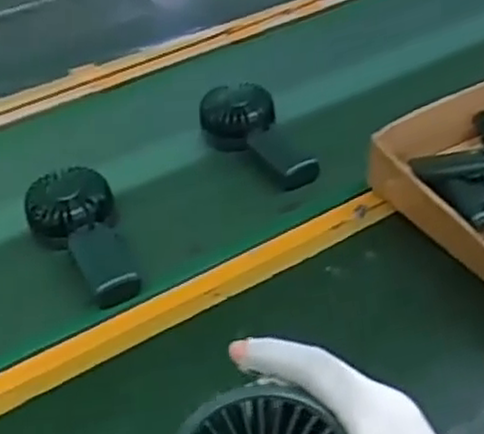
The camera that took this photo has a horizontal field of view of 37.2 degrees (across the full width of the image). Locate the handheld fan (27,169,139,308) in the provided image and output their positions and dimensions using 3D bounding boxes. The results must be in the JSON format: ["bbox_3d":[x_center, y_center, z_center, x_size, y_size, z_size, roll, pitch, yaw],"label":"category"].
[{"bbox_3d":[-0.146,0.017,0.685,0.081,0.041,0.161,-22,54,-18],"label":"handheld fan"}]

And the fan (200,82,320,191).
[{"bbox_3d":[0.015,-0.089,0.792,0.081,0.040,0.172,-18,40,-13],"label":"fan"}]

